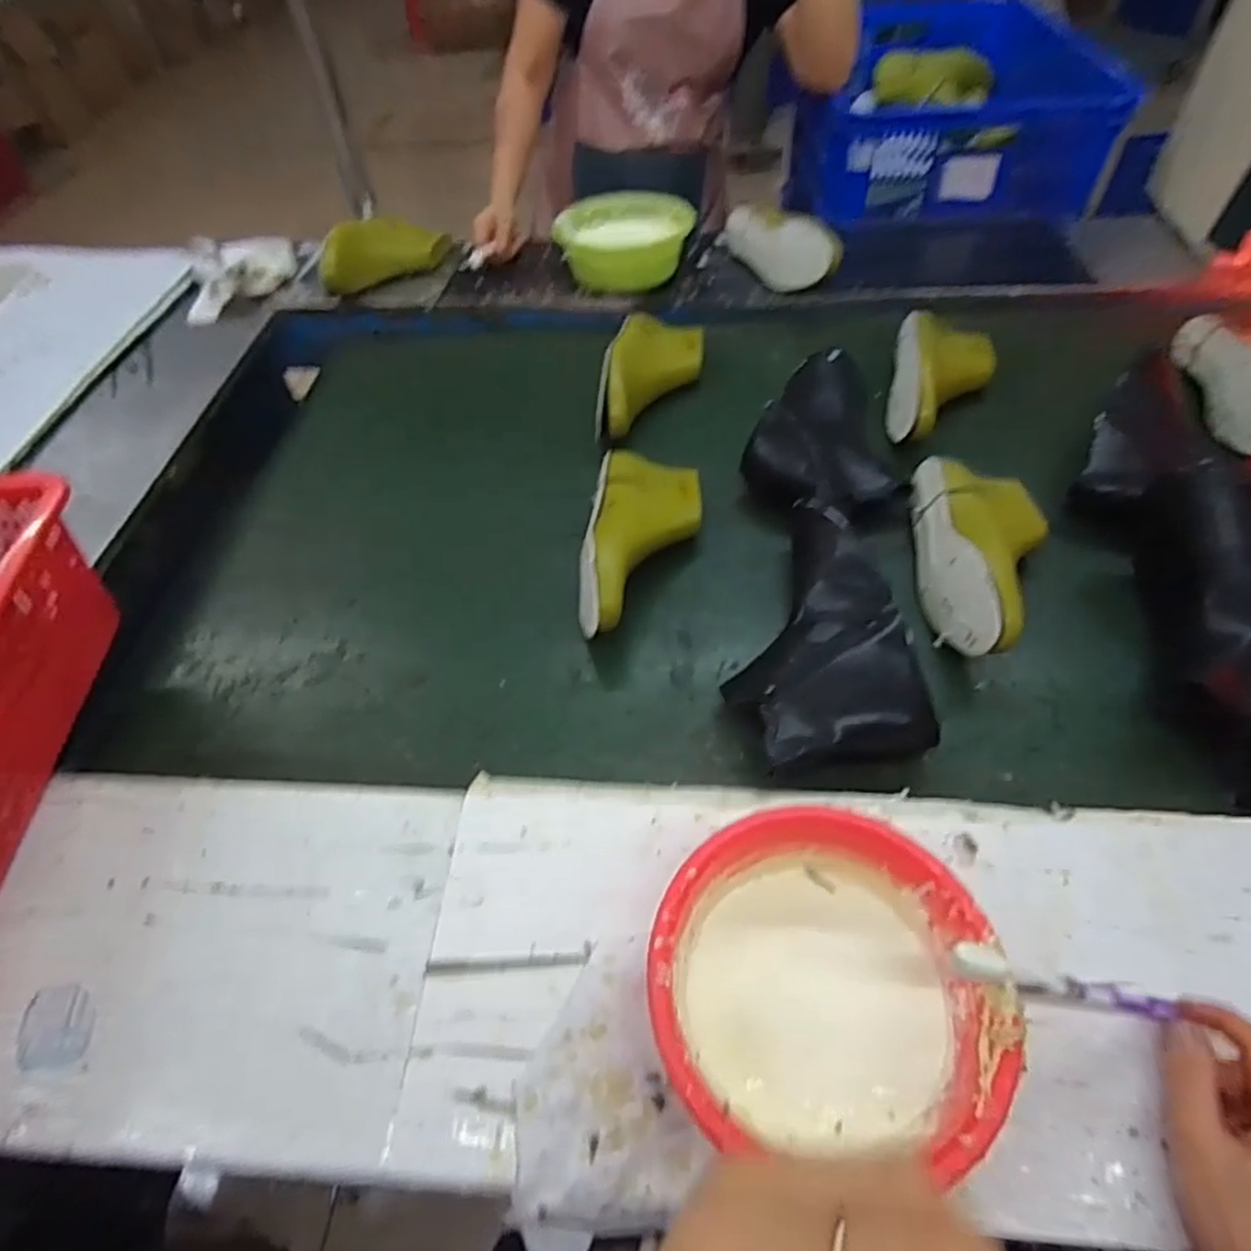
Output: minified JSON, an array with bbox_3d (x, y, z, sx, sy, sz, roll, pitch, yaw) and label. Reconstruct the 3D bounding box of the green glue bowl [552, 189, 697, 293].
[{"bbox_3d":[0.003,-0.577,1.051,0.195,0.076,0.236,7,54,10],"label":"green glue bowl"}]

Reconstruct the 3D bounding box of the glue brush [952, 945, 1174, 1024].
[{"bbox_3d":[0.241,0.198,0.392,0.155,0.013,0.016,20,49,-19],"label":"glue brush"}]

